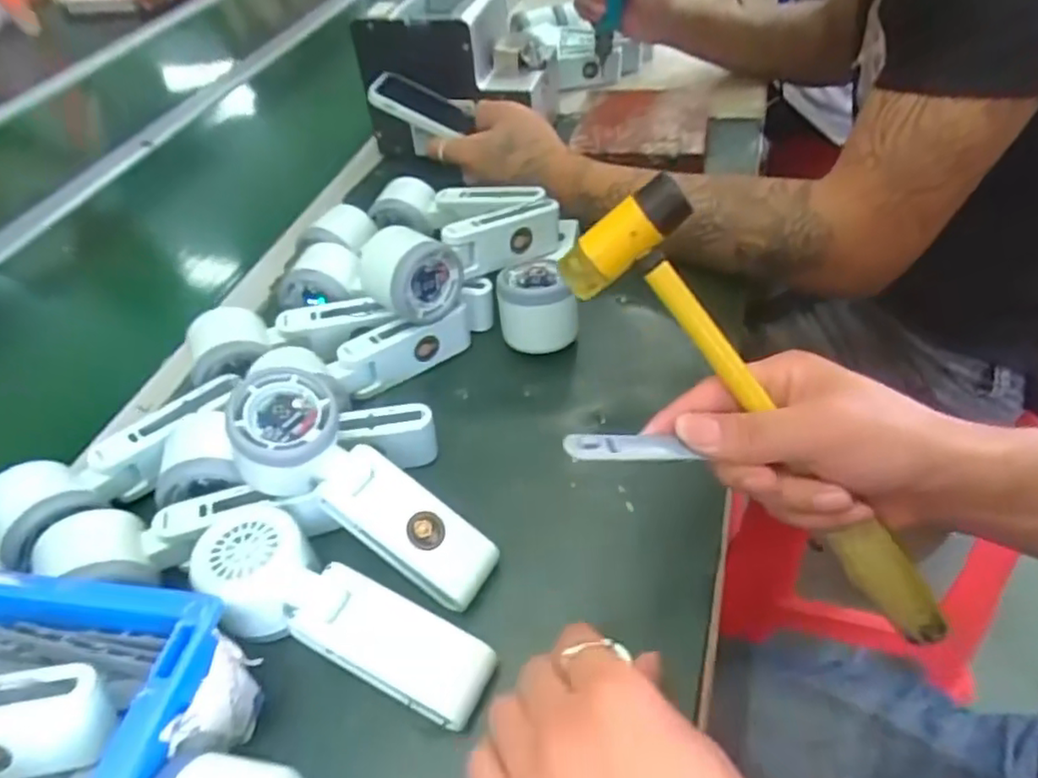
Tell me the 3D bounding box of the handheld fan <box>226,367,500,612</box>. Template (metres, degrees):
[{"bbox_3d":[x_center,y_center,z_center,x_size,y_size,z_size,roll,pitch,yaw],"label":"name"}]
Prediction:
[{"bbox_3d":[-0.090,0.059,0.377,0.166,0.046,0.053,39,54,-1],"label":"handheld fan"}]

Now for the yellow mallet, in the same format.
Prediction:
[{"bbox_3d":[0.119,0.025,0.316,0.262,0.044,0.036,51,58,-8],"label":"yellow mallet"}]

